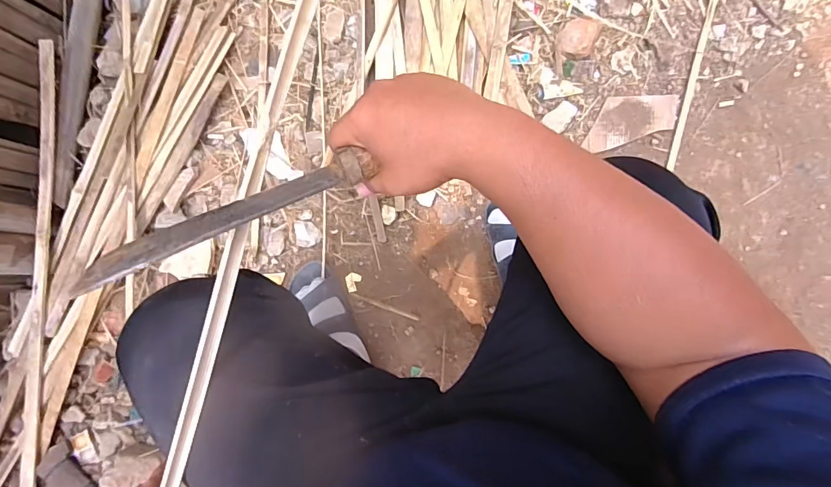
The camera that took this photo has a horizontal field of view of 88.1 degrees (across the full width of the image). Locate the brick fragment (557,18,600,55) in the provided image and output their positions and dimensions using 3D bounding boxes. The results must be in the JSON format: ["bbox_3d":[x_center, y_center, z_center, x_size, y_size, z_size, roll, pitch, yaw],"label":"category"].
[{"bbox_3d":[0.292,-0.372,0.772,0.063,0.024,0.065,23,90,6],"label":"brick fragment"}]

